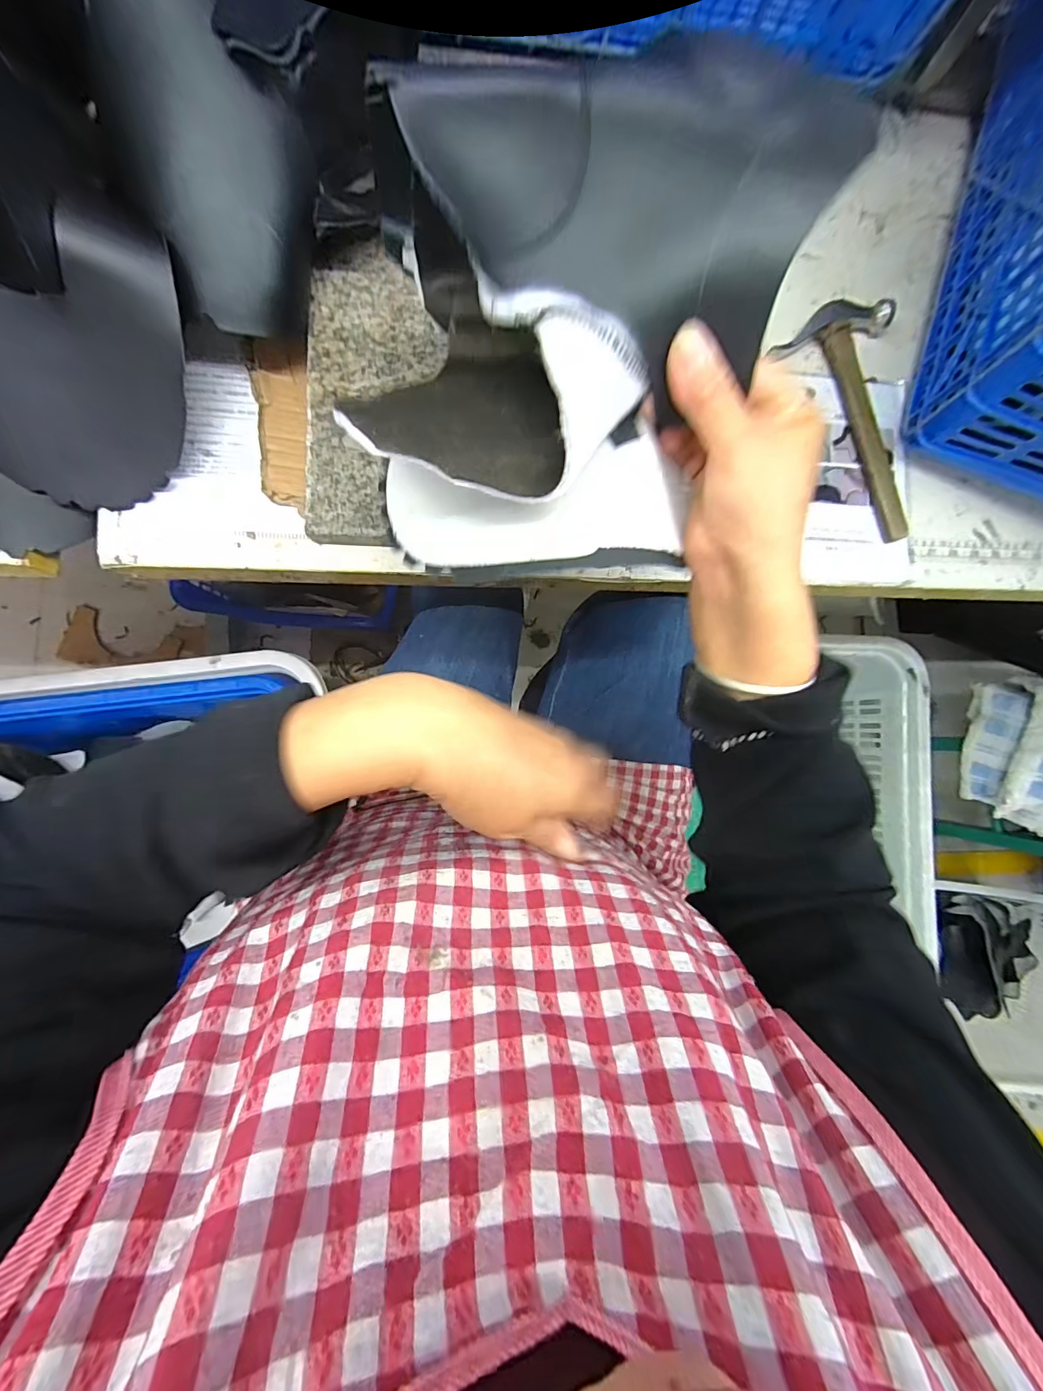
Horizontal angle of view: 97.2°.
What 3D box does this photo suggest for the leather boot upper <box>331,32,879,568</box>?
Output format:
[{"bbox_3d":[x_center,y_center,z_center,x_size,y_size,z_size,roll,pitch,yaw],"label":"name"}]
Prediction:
[{"bbox_3d":[0.027,-0.170,0.232,0.189,0.117,0.199,8,86,-6],"label":"leather boot upper"}]

